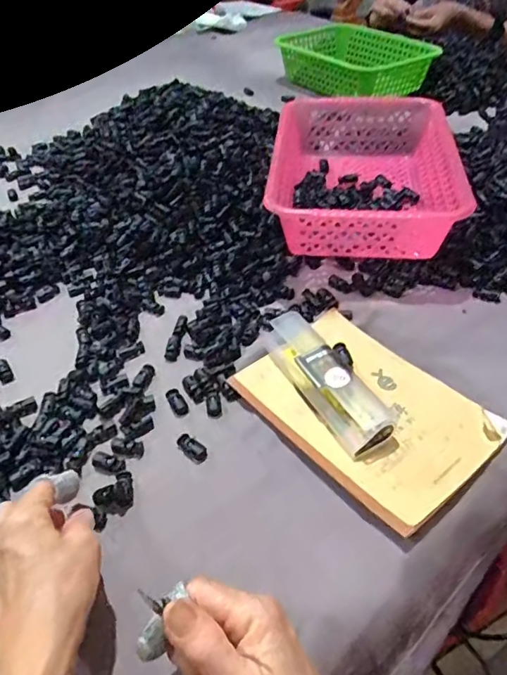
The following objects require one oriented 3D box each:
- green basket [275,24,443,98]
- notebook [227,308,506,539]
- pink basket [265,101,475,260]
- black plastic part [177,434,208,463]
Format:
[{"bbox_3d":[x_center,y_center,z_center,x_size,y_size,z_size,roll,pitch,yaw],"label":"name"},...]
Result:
[{"bbox_3d":[0.181,-0.570,1.058,0.185,0.084,0.351,-27,48,-22],"label":"green basket"},{"bbox_3d":[0.097,0.064,0.464,0.141,0.023,0.209,-31,50,-26],"label":"notebook"},{"bbox_3d":[0.137,-0.196,0.653,0.215,0.100,0.294,3,44,8],"label":"pink basket"},{"bbox_3d":[-0.054,0.097,0.447,0.031,0.005,0.015,32,54,31],"label":"black plastic part"}]

